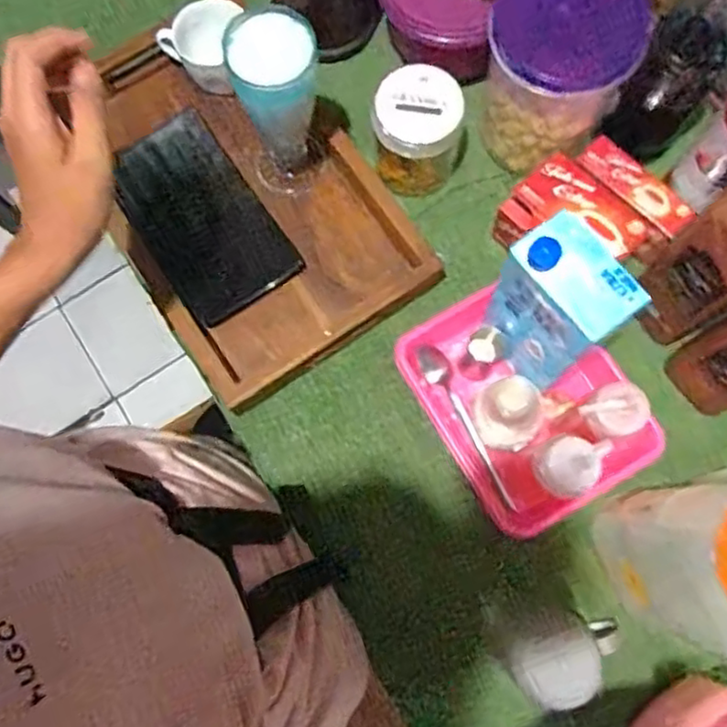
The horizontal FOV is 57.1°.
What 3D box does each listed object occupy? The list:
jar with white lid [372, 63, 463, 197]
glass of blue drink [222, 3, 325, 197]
[{"bbox_3d":[0.054,-0.235,0.689,0.083,0.114,0.077,0,78,2],"label":"jar with white lid"},{"bbox_3d":[-0.077,-0.239,0.636,0.077,0.189,0.071,-9,78,0],"label":"glass of blue drink"}]

